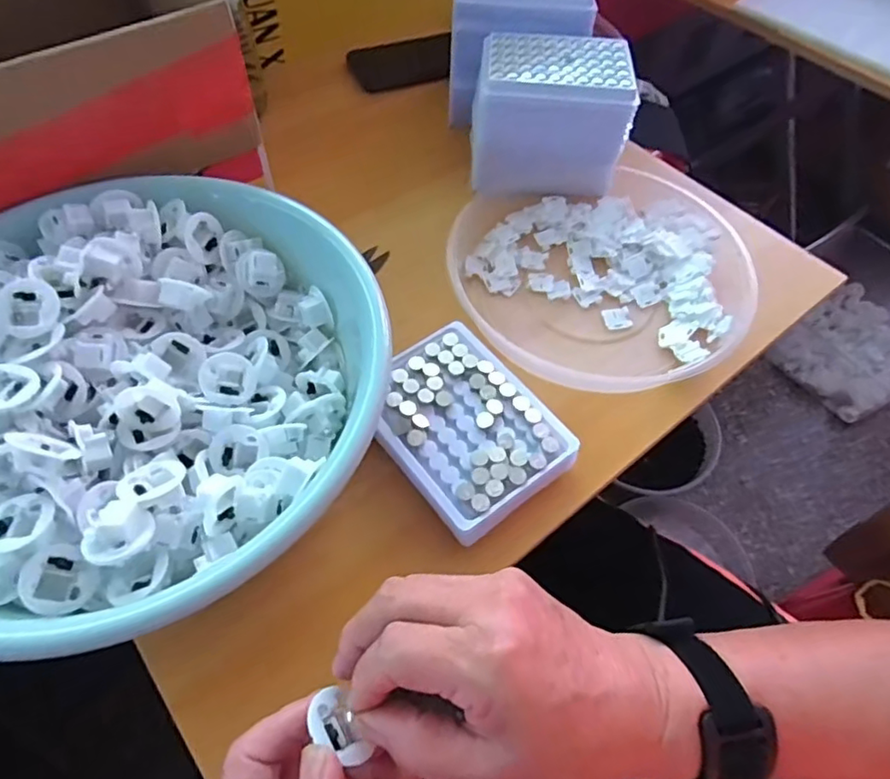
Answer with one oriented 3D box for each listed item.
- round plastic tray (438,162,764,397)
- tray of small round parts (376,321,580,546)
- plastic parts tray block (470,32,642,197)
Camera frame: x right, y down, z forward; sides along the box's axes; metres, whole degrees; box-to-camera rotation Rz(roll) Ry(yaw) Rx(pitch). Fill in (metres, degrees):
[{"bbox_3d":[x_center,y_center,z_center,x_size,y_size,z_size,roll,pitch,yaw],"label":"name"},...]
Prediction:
[{"bbox_3d":[0.133,-0.103,0.521,0.259,0.039,0.235,-8,57,-8],"label":"round plastic tray"},{"bbox_3d":[0.011,0.029,0.425,0.107,0.036,0.139,-33,63,-22],"label":"tray of small round parts"},{"bbox_3d":[0.097,-0.260,0.569,0.140,0.105,0.111,1,56,-2],"label":"plastic parts tray block"}]

